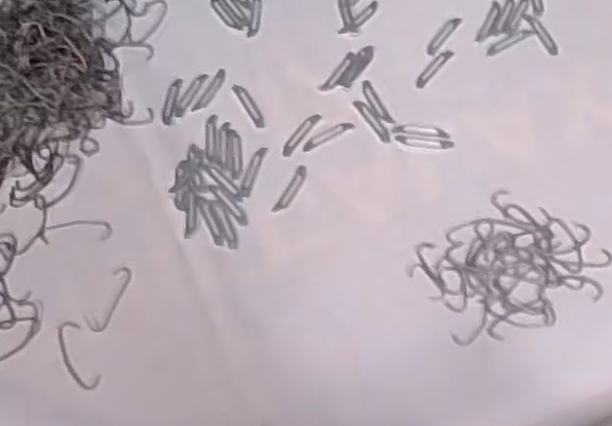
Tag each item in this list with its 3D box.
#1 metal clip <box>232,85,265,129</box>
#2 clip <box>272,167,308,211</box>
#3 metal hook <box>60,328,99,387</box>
[{"bbox_3d":[-0.034,-0.066,0.492,0.008,0.004,0.034,-27,70,-10],"label":"metal clip"},{"bbox_3d":[-0.009,-0.014,0.469,0.007,0.004,0.033,27,71,11],"label":"clip"},{"bbox_3d":[-0.125,0.077,0.436,0.015,0.004,0.040,-24,69,-9],"label":"metal hook"}]

